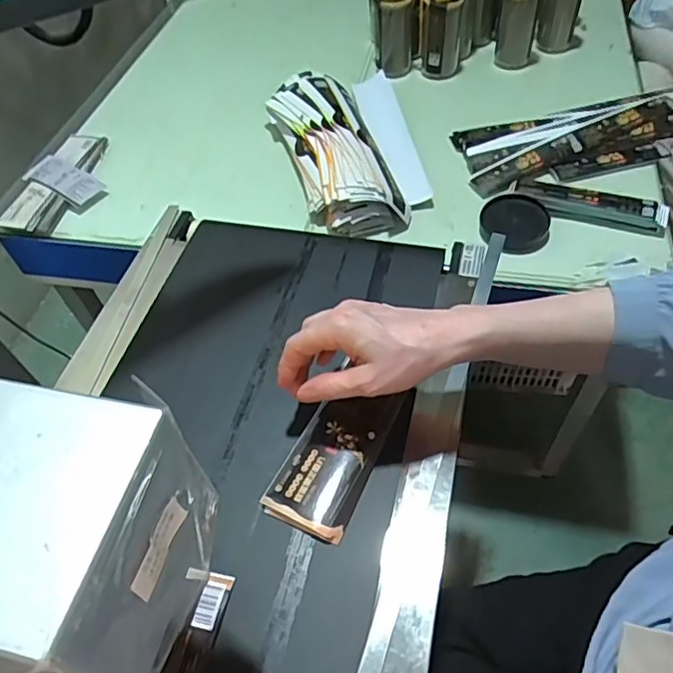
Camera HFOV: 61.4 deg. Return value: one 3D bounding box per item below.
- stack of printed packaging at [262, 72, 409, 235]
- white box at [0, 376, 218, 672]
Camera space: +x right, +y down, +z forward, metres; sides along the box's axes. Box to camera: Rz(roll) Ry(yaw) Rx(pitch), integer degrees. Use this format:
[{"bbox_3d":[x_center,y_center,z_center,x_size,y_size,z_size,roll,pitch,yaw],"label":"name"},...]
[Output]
[{"bbox_3d":[-0.009,-0.296,0.883,0.148,0.079,0.367,-14,52,-6],"label":"stack of printed packaging"},{"bbox_3d":[-0.125,0.087,0.246,0.126,0.091,0.110,10,53,13],"label":"white box"}]

